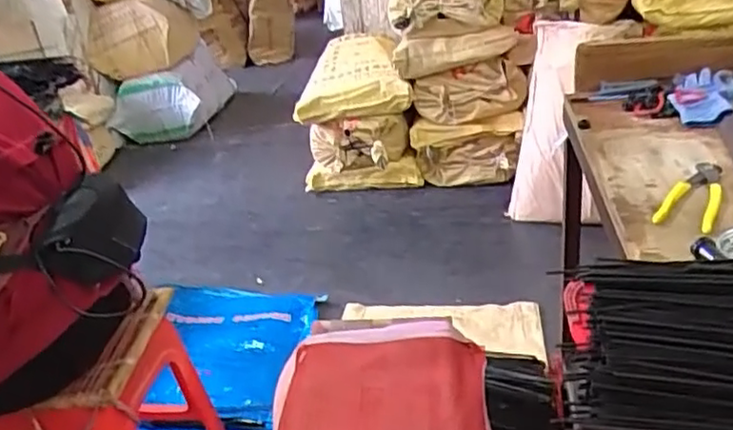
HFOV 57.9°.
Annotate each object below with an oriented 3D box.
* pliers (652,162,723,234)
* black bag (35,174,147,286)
[{"bbox_3d":[0.400,-0.029,0.800,0.060,0.012,0.158,14,34,35],"label":"pliers"},{"bbox_3d":[-0.415,0.027,1.017,0.101,0.106,0.200,-6,27,3],"label":"black bag"}]

